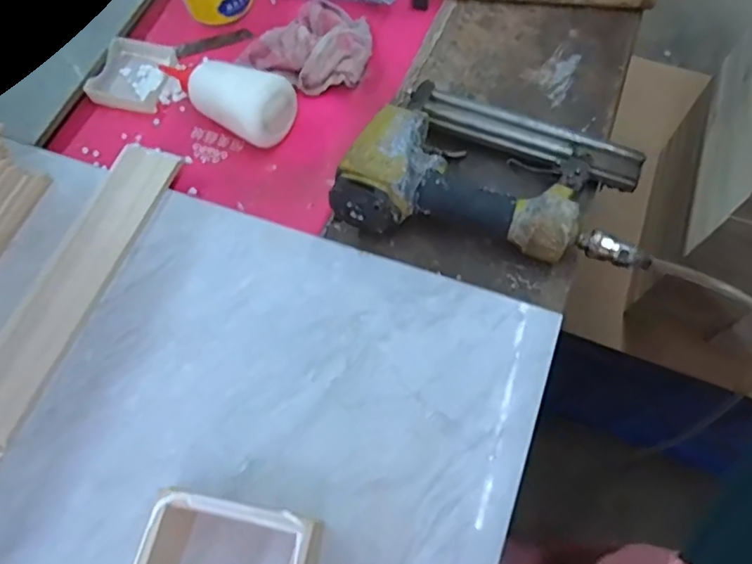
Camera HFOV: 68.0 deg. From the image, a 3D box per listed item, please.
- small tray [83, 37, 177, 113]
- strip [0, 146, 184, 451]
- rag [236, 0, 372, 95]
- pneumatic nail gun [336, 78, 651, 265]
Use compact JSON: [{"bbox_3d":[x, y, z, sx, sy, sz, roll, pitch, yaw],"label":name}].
[{"bbox_3d":[-0.255,-0.216,0.585,0.074,0.017,0.083,15,67,8],"label":"small tray"},{"bbox_3d":[-0.257,-0.003,0.473,0.062,0.009,0.270,19,69,10],"label":"strip"},{"bbox_3d":[-0.060,-0.246,0.565,0.118,0.027,0.114,30,70,14],"label":"rag"},{"bbox_3d":[0.101,-0.102,0.475,0.240,0.055,0.156,12,66,7],"label":"pneumatic nail gun"}]

